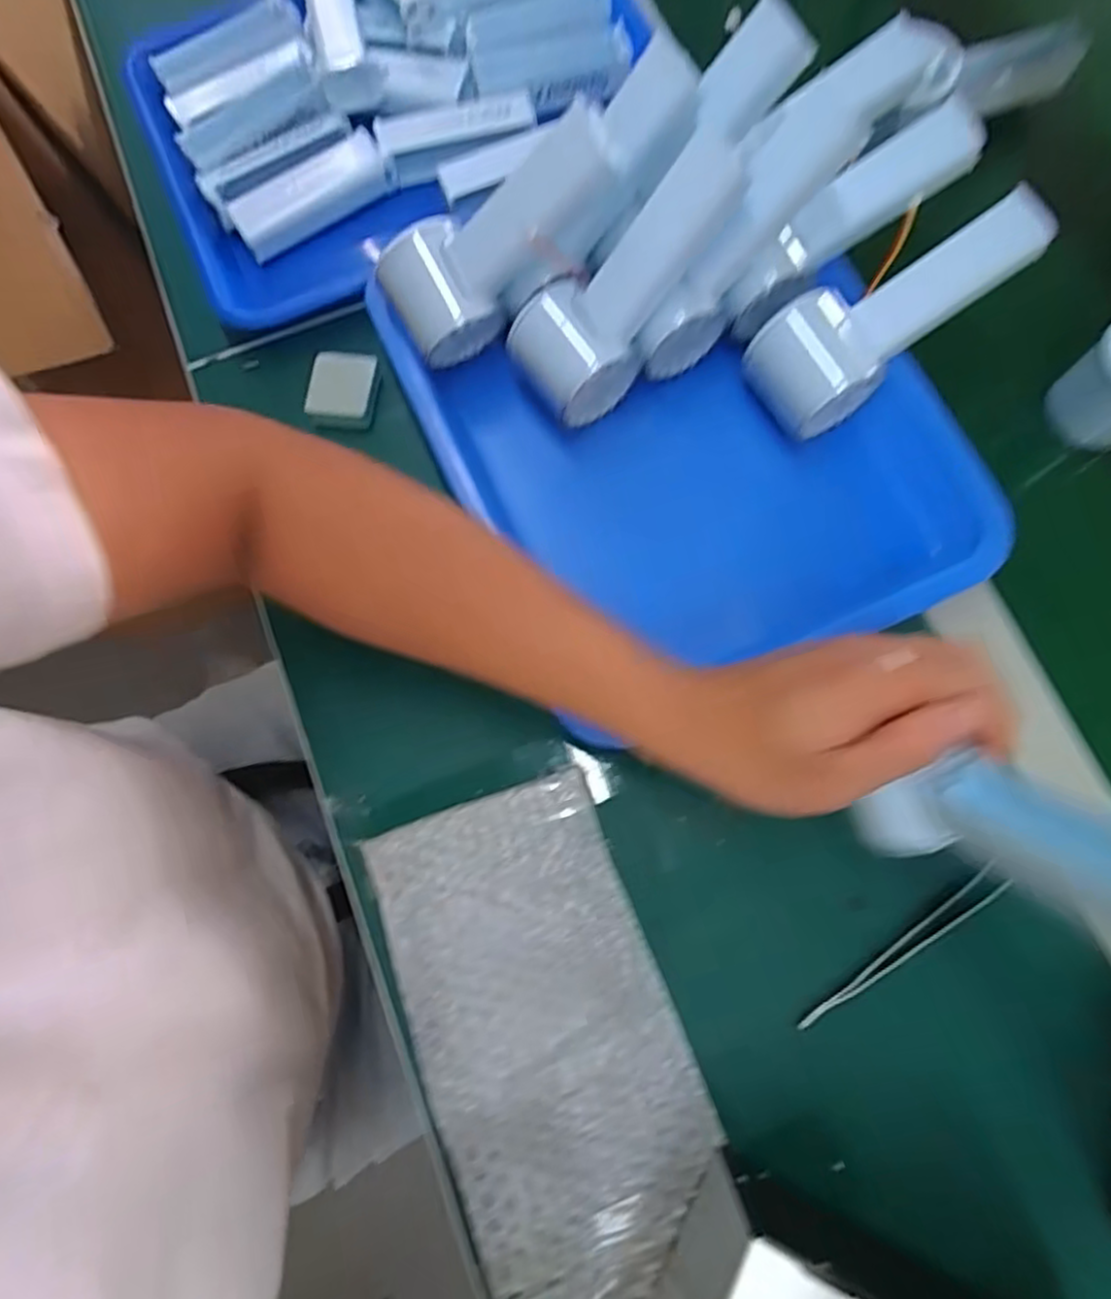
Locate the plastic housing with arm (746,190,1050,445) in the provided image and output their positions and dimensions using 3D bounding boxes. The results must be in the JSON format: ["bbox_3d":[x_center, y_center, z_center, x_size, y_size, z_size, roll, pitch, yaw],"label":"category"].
[{"bbox_3d":[0.184,-0.177,0.378,0.158,0.053,0.061,-30,79,13],"label":"plastic housing with arm"}]

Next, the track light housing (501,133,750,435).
[{"bbox_3d":[0.038,-0.195,0.372,0.142,0.047,0.058,-43,78,33],"label":"track light housing"}]

